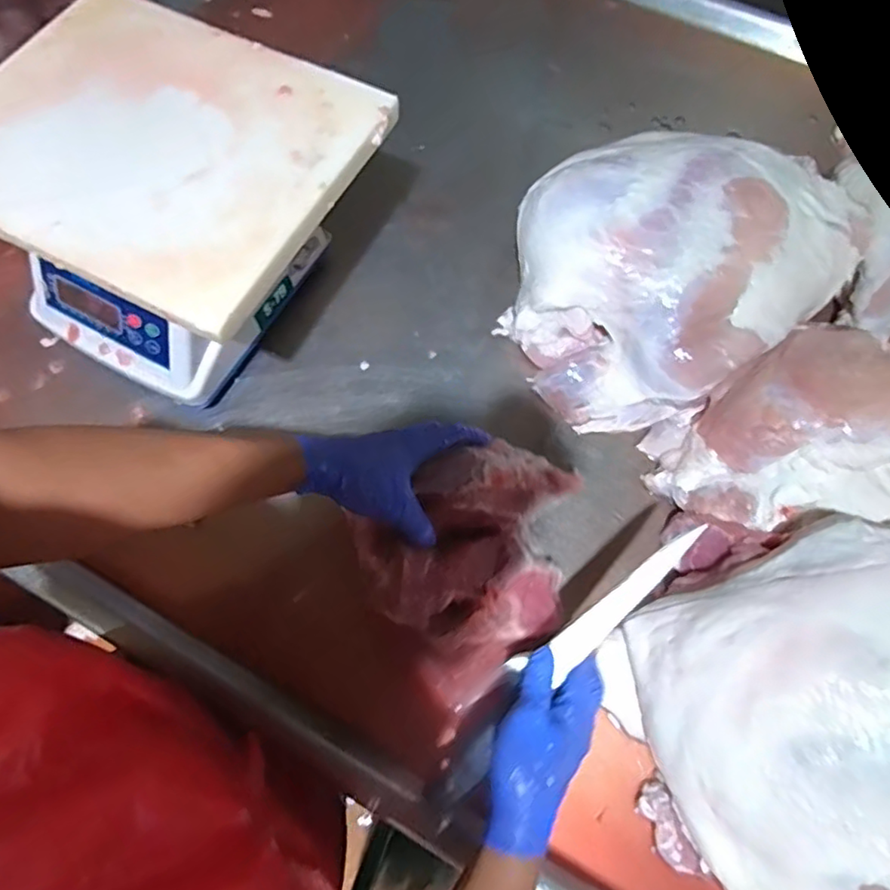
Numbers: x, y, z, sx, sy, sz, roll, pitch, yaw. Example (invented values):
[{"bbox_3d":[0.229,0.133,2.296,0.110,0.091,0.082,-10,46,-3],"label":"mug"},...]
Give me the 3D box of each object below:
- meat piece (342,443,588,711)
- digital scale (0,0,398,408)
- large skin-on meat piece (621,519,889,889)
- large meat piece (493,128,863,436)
[{"bbox_3d":[0.042,0.109,0.539,0.190,0.119,0.181,-31,72,-11],"label":"meat piece"},{"bbox_3d":[-0.279,-0.247,0.620,0.357,0.156,0.319,25,71,9],"label":"digital scale"},{"bbox_3d":[0.315,0.227,0.455,0.256,0.134,0.300,-23,71,-9],"label":"large skin-on meat piece"},{"bbox_3d":[0.229,-0.207,0.660,0.355,0.126,0.307,-32,72,-12],"label":"large meat piece"}]

